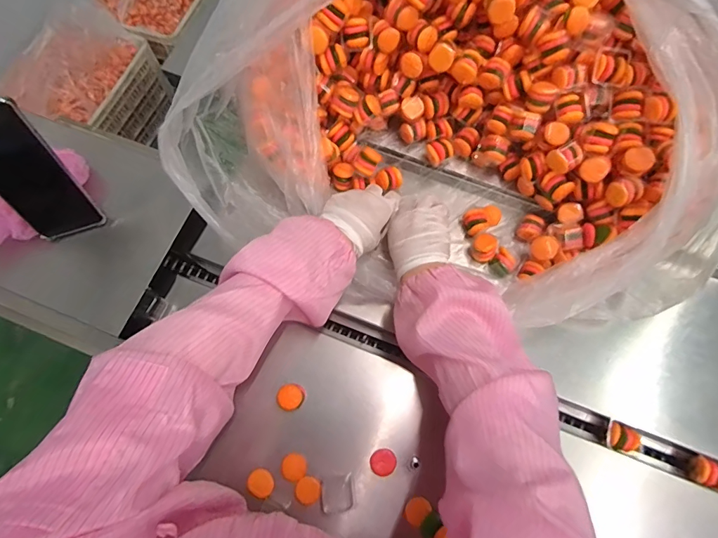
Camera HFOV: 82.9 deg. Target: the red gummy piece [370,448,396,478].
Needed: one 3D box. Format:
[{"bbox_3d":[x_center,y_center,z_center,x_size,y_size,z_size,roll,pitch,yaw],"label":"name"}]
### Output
[{"bbox_3d":[0.028,0.223,0.468,0.028,0.007,0.030,0,70,0],"label":"red gummy piece"}]

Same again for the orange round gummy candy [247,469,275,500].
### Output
[{"bbox_3d":[-0.111,0.244,0.463,0.030,0.007,0.027,28,72,10],"label":"orange round gummy candy"}]

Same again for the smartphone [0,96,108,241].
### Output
[{"bbox_3d":[-0.375,-0.101,0.464,0.081,0.175,0.011,-23,53,-11],"label":"smartphone"}]

